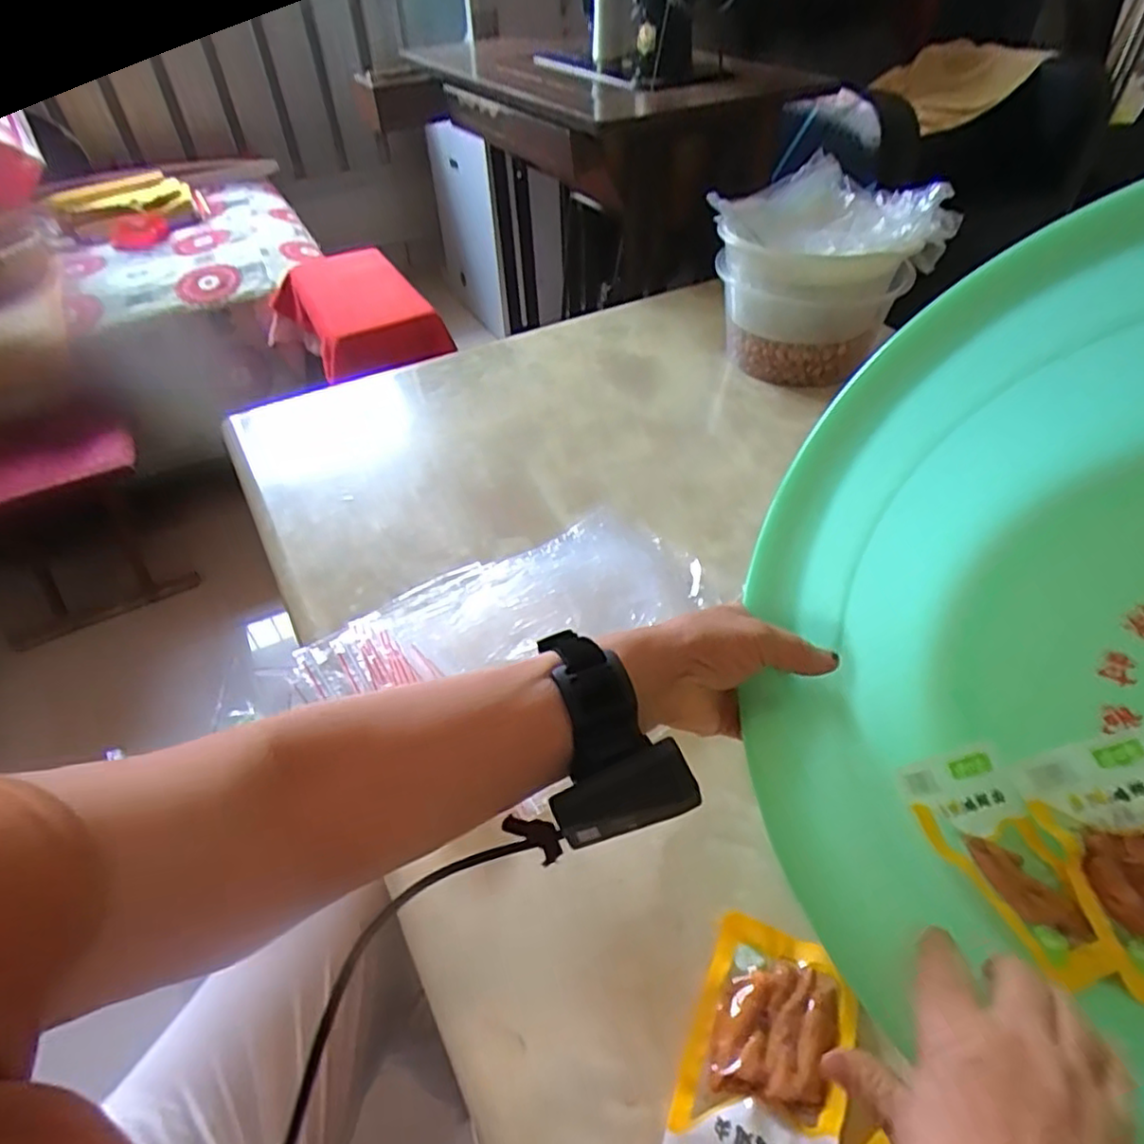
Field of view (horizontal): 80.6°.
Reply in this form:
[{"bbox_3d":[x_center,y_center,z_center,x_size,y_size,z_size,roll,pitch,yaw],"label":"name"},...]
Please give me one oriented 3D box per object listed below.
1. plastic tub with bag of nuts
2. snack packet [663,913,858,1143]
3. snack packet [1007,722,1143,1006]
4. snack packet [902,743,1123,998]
[{"bbox_3d":[0.320,-0.378,0.864,0.240,0.193,0.225,33,55,30],"label":"plastic tub with bag of nuts"},{"bbox_3d":[0.103,0.265,0.359,0.081,0.019,0.136,15,47,16],"label":"snack packet"},{"bbox_3d":[0.332,0.168,0.393,0.078,0.013,0.139,-28,50,22],"label":"snack packet"},{"bbox_3d":[0.266,0.176,0.413,0.082,0.027,0.133,-13,46,-12],"label":"snack packet"}]

